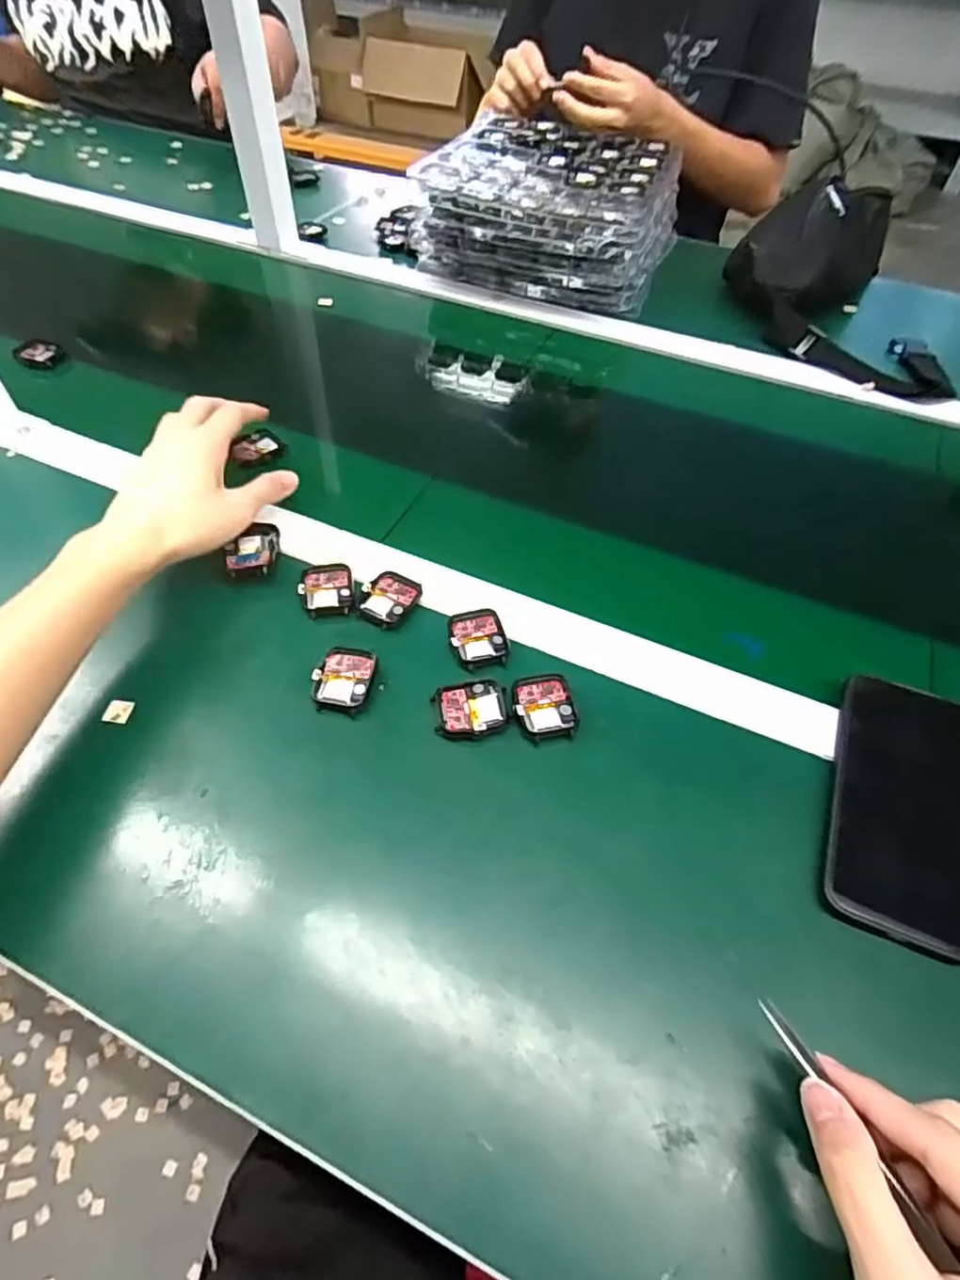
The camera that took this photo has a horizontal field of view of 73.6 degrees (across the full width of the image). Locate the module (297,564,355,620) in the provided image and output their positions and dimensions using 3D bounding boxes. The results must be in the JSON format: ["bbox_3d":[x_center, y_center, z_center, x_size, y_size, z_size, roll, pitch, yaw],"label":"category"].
[{"bbox_3d":[-0.112,-0.036,0.466,0.039,0.006,0.048,-8,53,-9],"label":"module"}]

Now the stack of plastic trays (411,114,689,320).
[{"bbox_3d":[0.089,-0.537,0.799,0.281,0.109,0.254,18,54,11],"label":"stack of plastic trays"}]

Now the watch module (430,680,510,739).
[{"bbox_3d":[-0.006,0.045,0.411,0.045,0.010,0.037,-6,53,-7],"label":"watch module"}]

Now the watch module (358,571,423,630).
[{"bbox_3d":[-0.066,-0.031,0.462,0.038,0.005,0.045,27,56,17],"label":"watch module"}]

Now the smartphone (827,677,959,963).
[{"bbox_3d":[0.247,0.094,0.368,0.077,0.013,0.155,18,59,13],"label":"smartphone"}]

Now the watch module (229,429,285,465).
[{"bbox_3d":[-0.198,-0.173,0.574,0.041,0.005,0.034,-20,66,-12],"label":"watch module"}]

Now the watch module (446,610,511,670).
[{"bbox_3d":[-0.001,-0.002,0.443,0.037,0.004,0.047,-11,54,-11],"label":"watch module"}]

